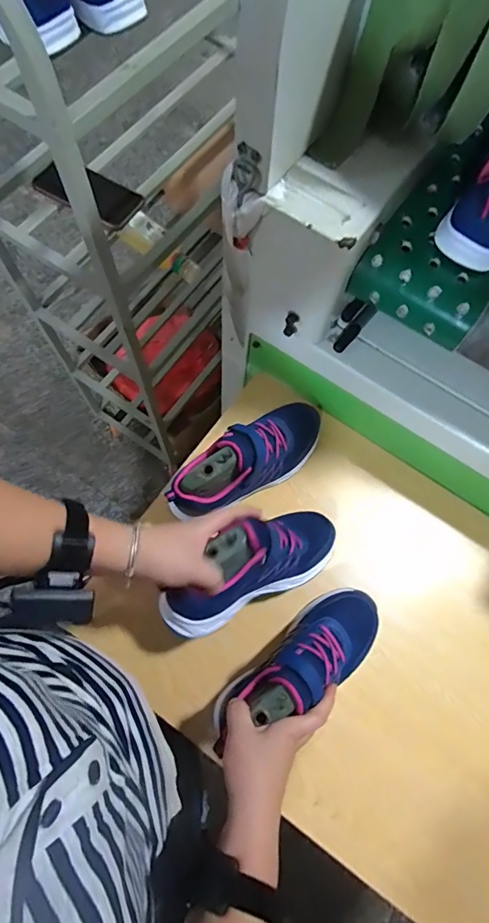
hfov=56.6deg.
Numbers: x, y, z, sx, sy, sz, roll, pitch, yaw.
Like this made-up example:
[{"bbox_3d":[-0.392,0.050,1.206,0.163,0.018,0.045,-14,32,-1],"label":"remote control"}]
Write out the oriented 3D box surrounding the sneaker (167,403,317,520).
[{"bbox_3d":[0.011,-0.006,0.611,0.249,0.113,0.084,-35,76,-13],"label":"sneaker"}]

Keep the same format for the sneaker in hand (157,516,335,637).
[{"bbox_3d":[0.008,0.110,0.551,0.238,0.119,0.081,-16,37,-28],"label":"sneaker in hand"}]

